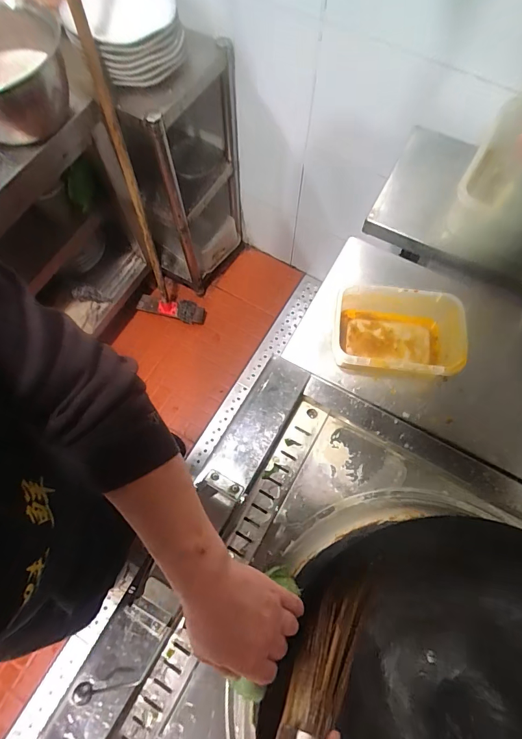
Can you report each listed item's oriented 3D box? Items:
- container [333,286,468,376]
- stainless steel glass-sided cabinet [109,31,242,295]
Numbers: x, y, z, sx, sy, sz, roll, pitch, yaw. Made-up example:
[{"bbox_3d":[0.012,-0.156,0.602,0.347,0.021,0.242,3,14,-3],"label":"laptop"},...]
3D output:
[{"bbox_3d":[0.237,-0.056,0.653,0.202,0.067,0.141,7,70,3],"label":"container"},{"bbox_3d":[-0.225,-0.605,1.239,0.354,0.748,0.264,-43,75,-14],"label":"stainless steel glass-sided cabinet"}]

